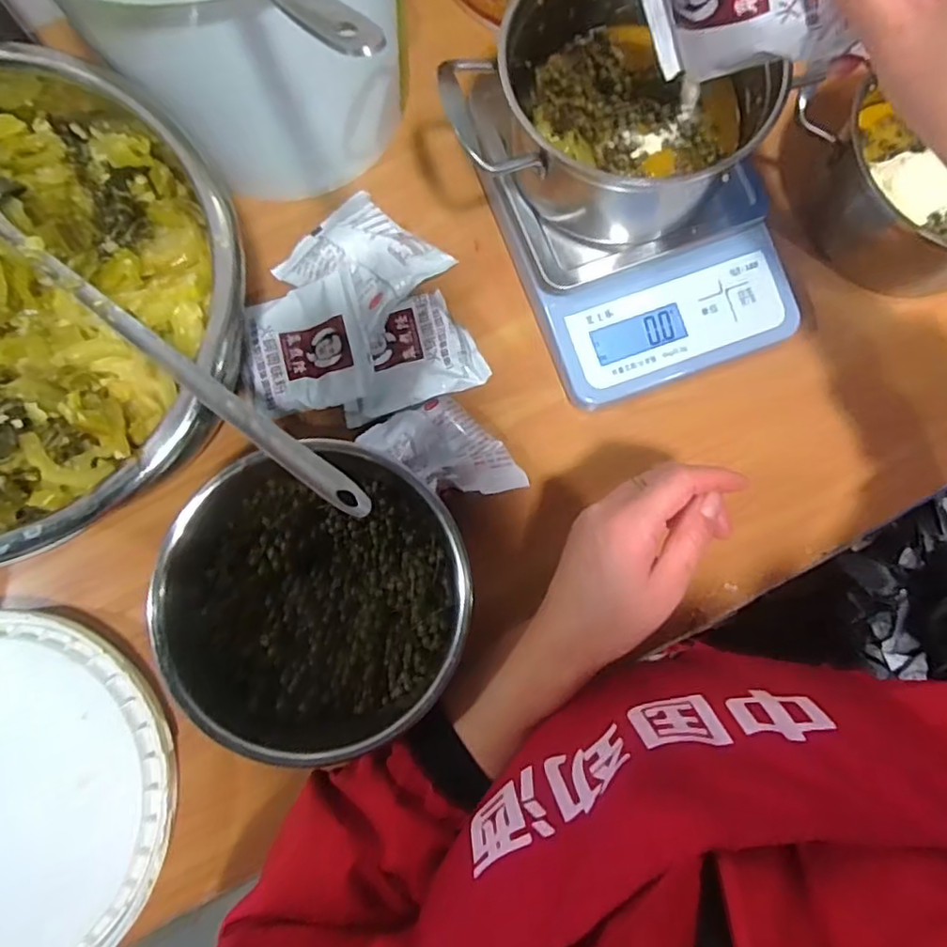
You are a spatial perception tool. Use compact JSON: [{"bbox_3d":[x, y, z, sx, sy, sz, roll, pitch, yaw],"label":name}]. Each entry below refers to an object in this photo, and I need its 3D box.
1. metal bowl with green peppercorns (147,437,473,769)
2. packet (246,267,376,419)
[{"bbox_3d":[-0.082,0.071,0.341,0.153,0.082,0.160,0,80,-1],"label":"metal bowl with green peppercorns"},{"bbox_3d":[-0.106,-0.082,0.393,0.075,0.014,0.081,-10,80,-2],"label":"packet"}]

